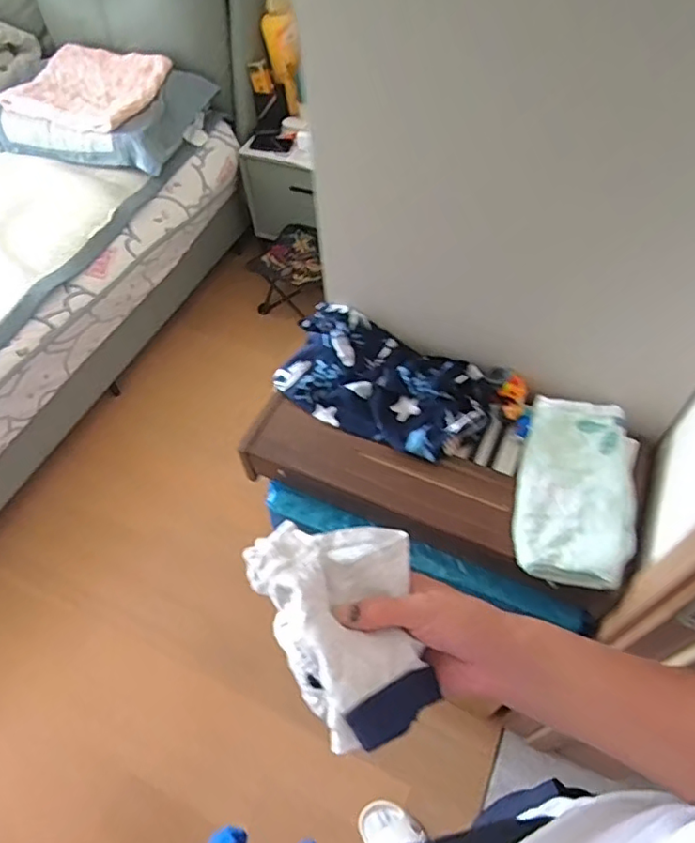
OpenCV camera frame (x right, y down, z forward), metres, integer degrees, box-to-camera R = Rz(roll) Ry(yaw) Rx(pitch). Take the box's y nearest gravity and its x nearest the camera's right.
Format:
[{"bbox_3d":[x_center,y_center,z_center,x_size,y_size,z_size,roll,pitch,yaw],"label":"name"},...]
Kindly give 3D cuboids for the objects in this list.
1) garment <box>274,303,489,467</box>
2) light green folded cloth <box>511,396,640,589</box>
[{"bbox_3d":[0.050,-0.065,0.894,0.335,0.068,0.180,24,59,17],"label":"garment"},{"bbox_3d":[0.317,0.091,0.786,0.154,0.043,0.276,15,57,11],"label":"light green folded cloth"}]

